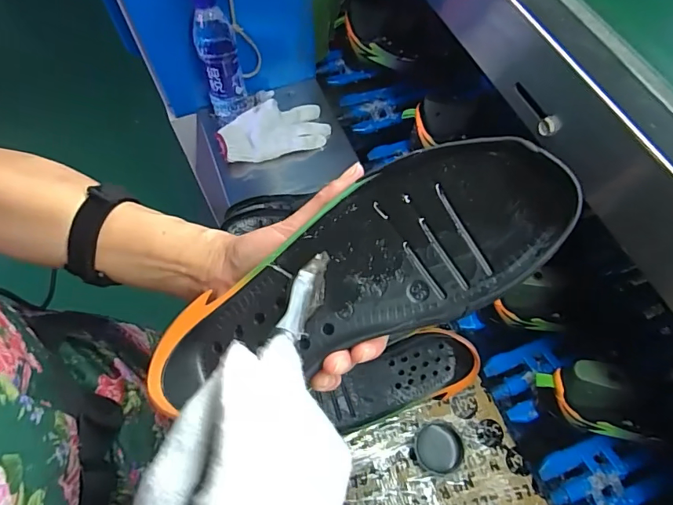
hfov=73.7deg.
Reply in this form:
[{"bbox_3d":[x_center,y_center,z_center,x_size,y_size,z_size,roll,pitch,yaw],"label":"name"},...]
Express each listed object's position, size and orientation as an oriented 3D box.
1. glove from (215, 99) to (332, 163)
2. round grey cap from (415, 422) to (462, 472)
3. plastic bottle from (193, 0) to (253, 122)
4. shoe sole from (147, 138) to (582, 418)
[{"bbox_3d":[-0.111,-0.211,0.776,0.187,0.041,0.086,-17,64,-7],"label":"glove"},{"bbox_3d":[0.126,0.243,0.559,0.056,0.015,0.055,-1,63,1],"label":"round grey cap"},{"bbox_3d":[-0.190,-0.310,0.728,0.064,0.219,0.056,-15,63,-7],"label":"plastic bottle"},{"bbox_3d":[0.005,0.014,0.260,0.246,0.043,0.091,-26,63,10],"label":"shoe sole"}]

